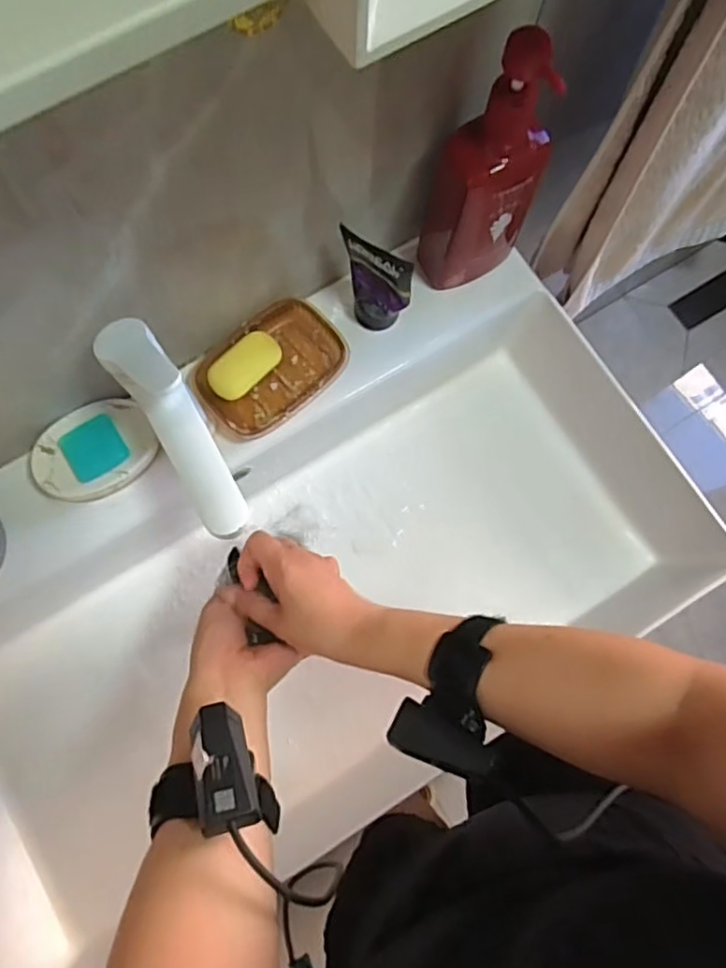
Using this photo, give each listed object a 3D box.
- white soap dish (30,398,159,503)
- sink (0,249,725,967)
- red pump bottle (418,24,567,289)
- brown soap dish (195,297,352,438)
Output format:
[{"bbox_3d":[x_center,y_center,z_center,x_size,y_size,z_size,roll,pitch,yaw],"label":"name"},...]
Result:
[{"bbox_3d":[-0.256,-0.031,0.601,0.114,0.017,0.082,-26,79,-7],"label":"white soap dish"},{"bbox_3d":[-0.072,0.112,0.656,0.785,0.128,0.413,-29,80,-7],"label":"sink"},{"bbox_3d":[0.108,-0.260,0.546,0.096,0.243,0.063,12,77,1],"label":"red pump bottle"},{"bbox_3d":[-0.089,-0.115,0.629,0.147,0.020,0.101,-39,81,-9],"label":"brown soap dish"}]

